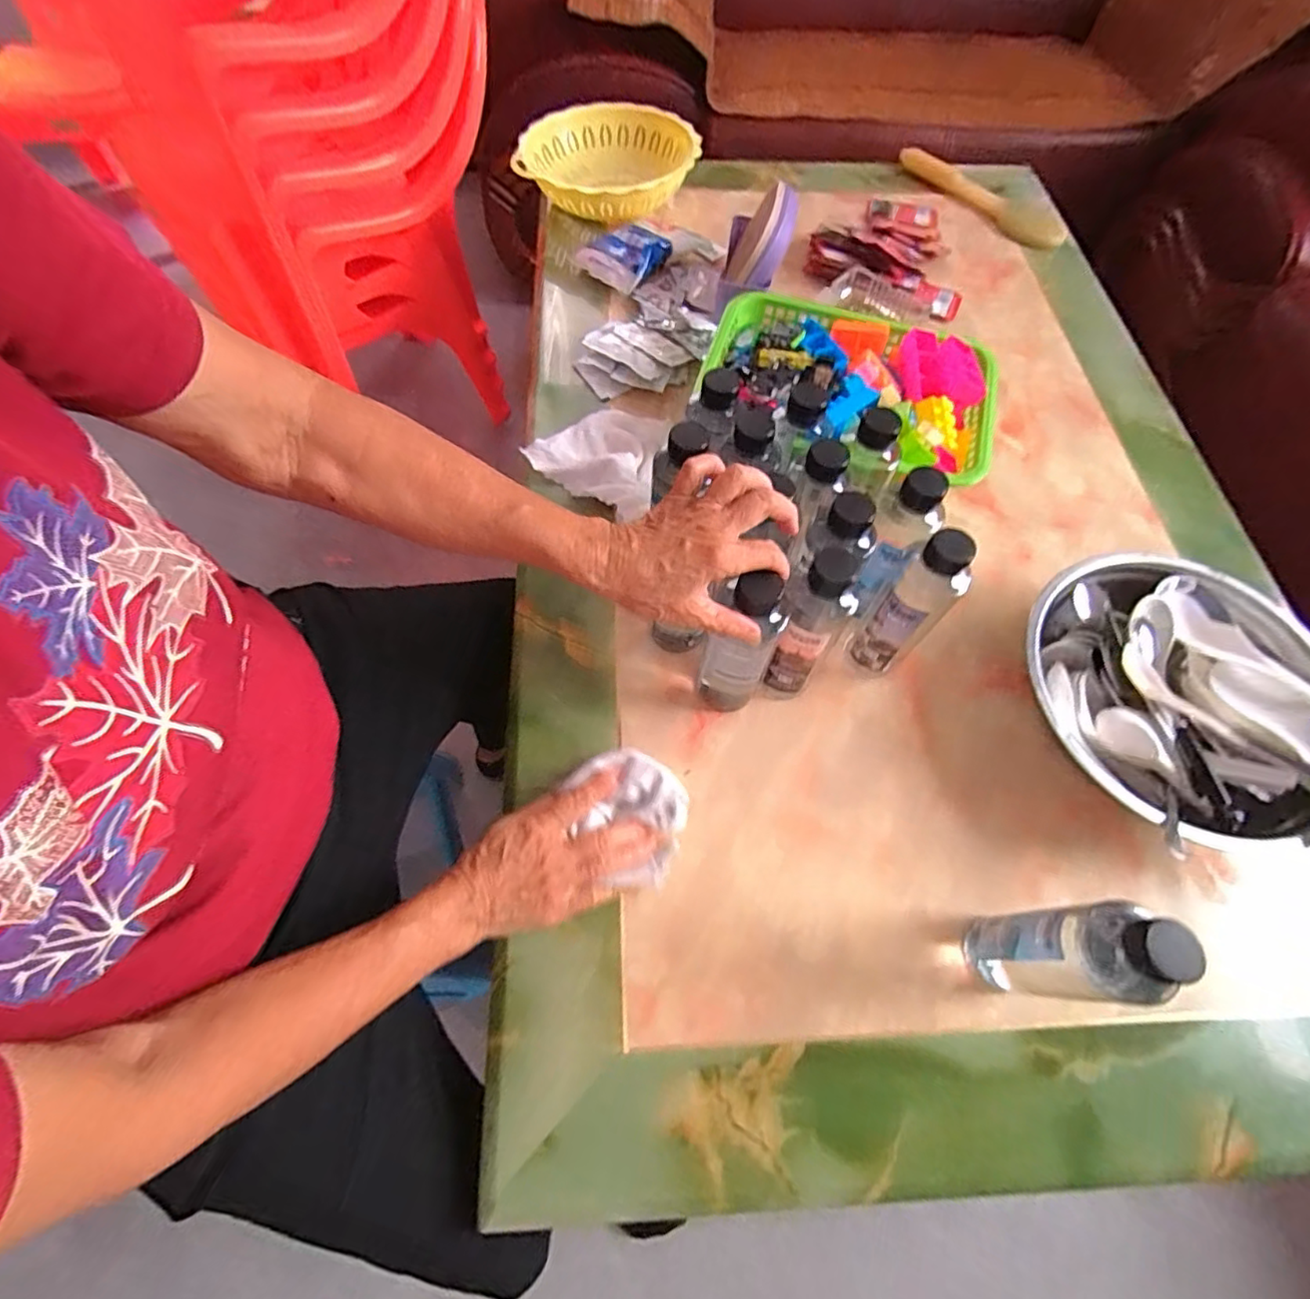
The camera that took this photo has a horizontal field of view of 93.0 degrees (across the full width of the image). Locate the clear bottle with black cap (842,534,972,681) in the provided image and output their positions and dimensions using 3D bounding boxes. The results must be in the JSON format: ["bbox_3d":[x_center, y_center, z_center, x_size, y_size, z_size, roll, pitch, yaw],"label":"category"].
[{"bbox_3d":[0.204,-0.030,0.512,0.053,0.176,0.047,40,68,18],"label":"clear bottle with black cap"}]

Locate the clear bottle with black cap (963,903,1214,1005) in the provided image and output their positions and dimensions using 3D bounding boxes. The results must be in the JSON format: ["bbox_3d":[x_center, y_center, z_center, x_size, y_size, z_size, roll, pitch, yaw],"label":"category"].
[{"bbox_3d":[0.260,0.196,0.397,0.043,0.174,0.047,0,62,-1],"label":"clear bottle with black cap"}]

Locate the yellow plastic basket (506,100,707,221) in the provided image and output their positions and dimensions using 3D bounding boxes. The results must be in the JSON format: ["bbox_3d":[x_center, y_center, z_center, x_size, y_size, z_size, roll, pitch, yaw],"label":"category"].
[{"bbox_3d":[-0.066,-0.695,0.901,0.247,0.072,0.228,9,64,2],"label":"yellow plastic basket"}]

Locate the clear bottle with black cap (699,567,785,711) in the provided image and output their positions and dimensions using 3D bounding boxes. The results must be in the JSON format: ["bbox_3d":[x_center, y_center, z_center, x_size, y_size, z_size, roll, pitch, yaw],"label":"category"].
[{"bbox_3d":[0.064,-0.005,0.494,0.047,0.177,0.058,-23,69,-13],"label":"clear bottle with black cap"}]

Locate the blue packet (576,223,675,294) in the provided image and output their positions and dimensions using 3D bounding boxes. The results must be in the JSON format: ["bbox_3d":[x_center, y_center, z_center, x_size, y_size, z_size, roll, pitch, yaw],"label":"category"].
[{"bbox_3d":[-0.042,-0.515,0.821,0.093,0.035,0.092,37,68,15],"label":"blue packet"}]

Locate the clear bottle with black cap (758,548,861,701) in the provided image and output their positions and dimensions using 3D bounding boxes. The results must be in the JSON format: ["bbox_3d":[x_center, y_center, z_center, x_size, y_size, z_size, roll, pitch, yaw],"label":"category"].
[{"bbox_3d":[0.122,-0.018,0.501,0.048,0.175,0.056,23,64,11],"label":"clear bottle with black cap"}]

